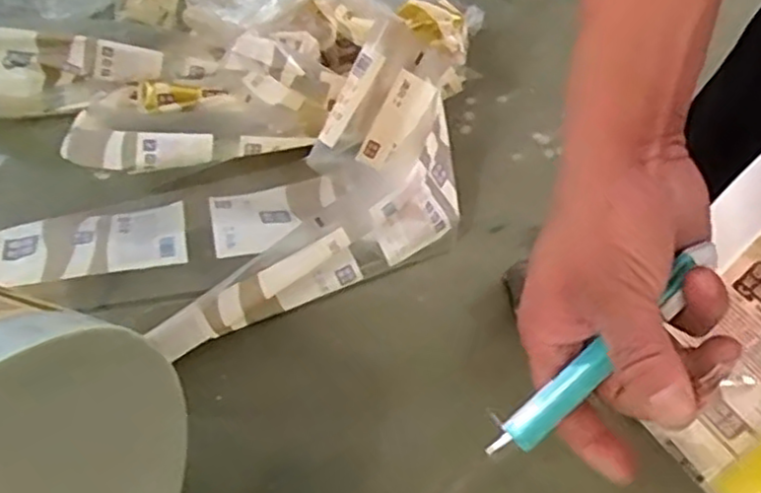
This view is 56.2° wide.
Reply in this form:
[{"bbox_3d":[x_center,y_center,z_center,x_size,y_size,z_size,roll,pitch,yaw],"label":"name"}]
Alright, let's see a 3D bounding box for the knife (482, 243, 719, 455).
[{"bbox_3d":[0.099,0.047,0.316,0.132,0.009,0.015,-44,61,2],"label":"knife"}]

